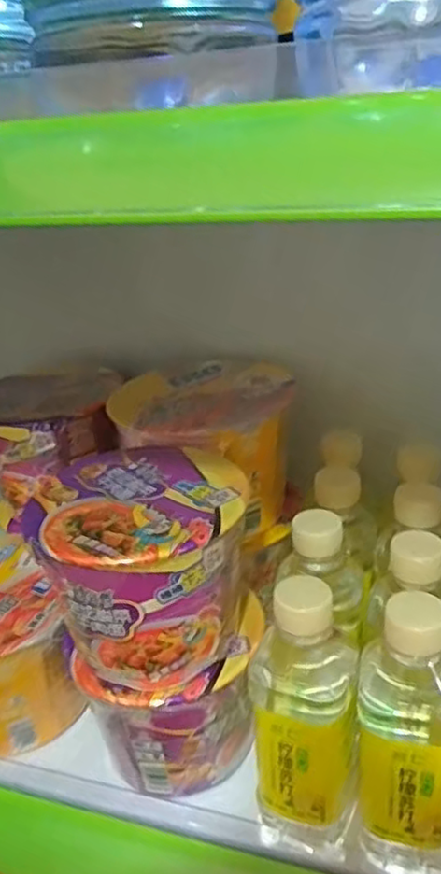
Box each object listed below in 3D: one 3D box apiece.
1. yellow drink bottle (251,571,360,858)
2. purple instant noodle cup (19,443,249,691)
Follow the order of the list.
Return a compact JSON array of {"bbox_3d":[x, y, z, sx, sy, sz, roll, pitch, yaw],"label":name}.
[{"bbox_3d":[0.049,0.164,0.392,0.060,0.171,0.053,0,26,9],"label":"yellow drink bottle"},{"bbox_3d":[-0.046,0.083,0.420,0.115,0.110,0.129,-12,27,-14],"label":"purple instant noodle cup"}]

